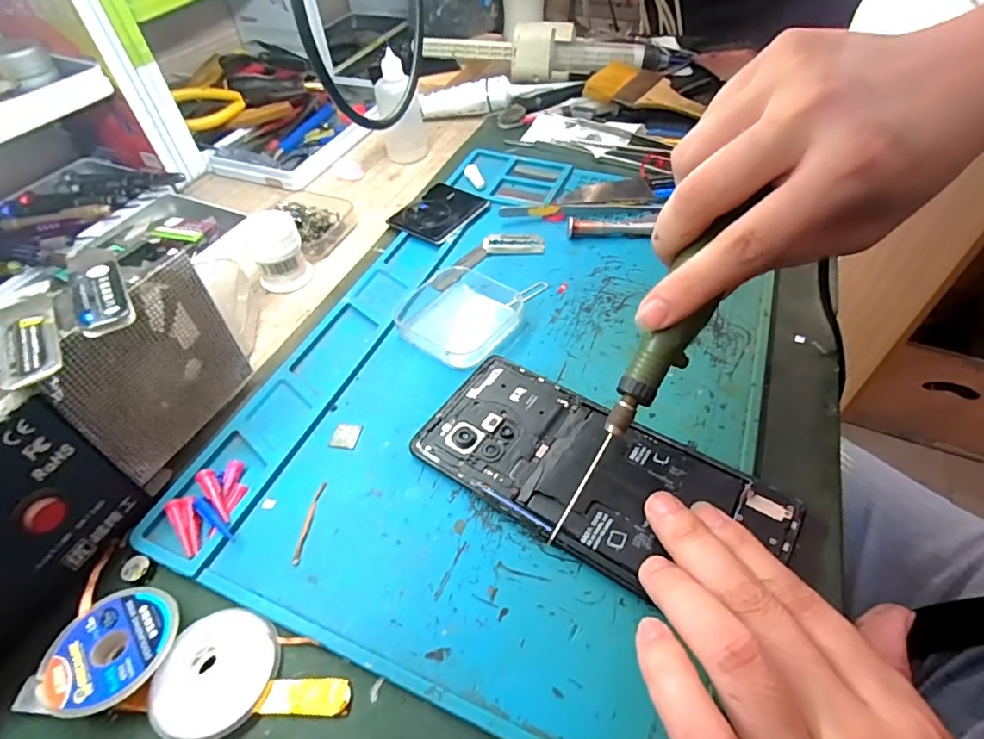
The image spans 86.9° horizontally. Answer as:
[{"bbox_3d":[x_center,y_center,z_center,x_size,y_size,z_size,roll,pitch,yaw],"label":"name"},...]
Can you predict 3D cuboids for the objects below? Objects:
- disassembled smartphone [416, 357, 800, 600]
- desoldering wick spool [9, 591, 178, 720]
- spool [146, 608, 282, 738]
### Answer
[{"bbox_3d":[0.045,0.048,0.236,0.160,0.007,0.072,28,56,23],"label":"disassembled smartphone"},{"bbox_3d":[-0.145,0.105,0.195,0.048,0.012,0.044,-1,49,1],"label":"desoldering wick spool"},{"bbox_3d":[-0.102,0.112,0.192,0.039,0.008,0.043,5,50,6],"label":"spool"}]

